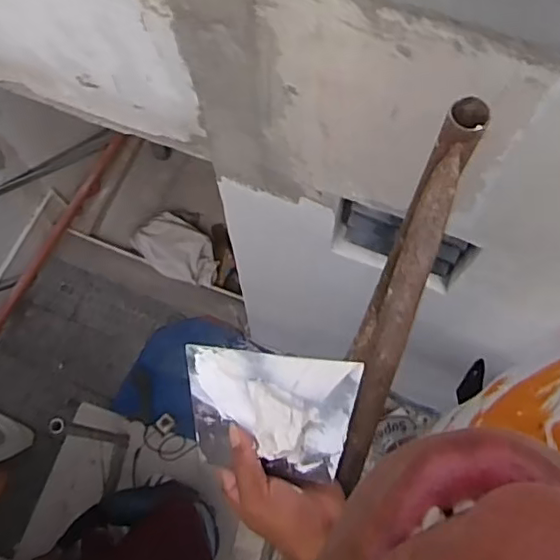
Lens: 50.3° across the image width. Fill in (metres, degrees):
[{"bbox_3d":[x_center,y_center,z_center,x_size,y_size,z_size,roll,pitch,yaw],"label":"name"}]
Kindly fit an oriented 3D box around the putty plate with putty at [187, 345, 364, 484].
[{"bbox_3d":[-0.011,0.108,0.489,0.143,0.018,0.095,2,88,16],"label":"putty plate with putty"}]

